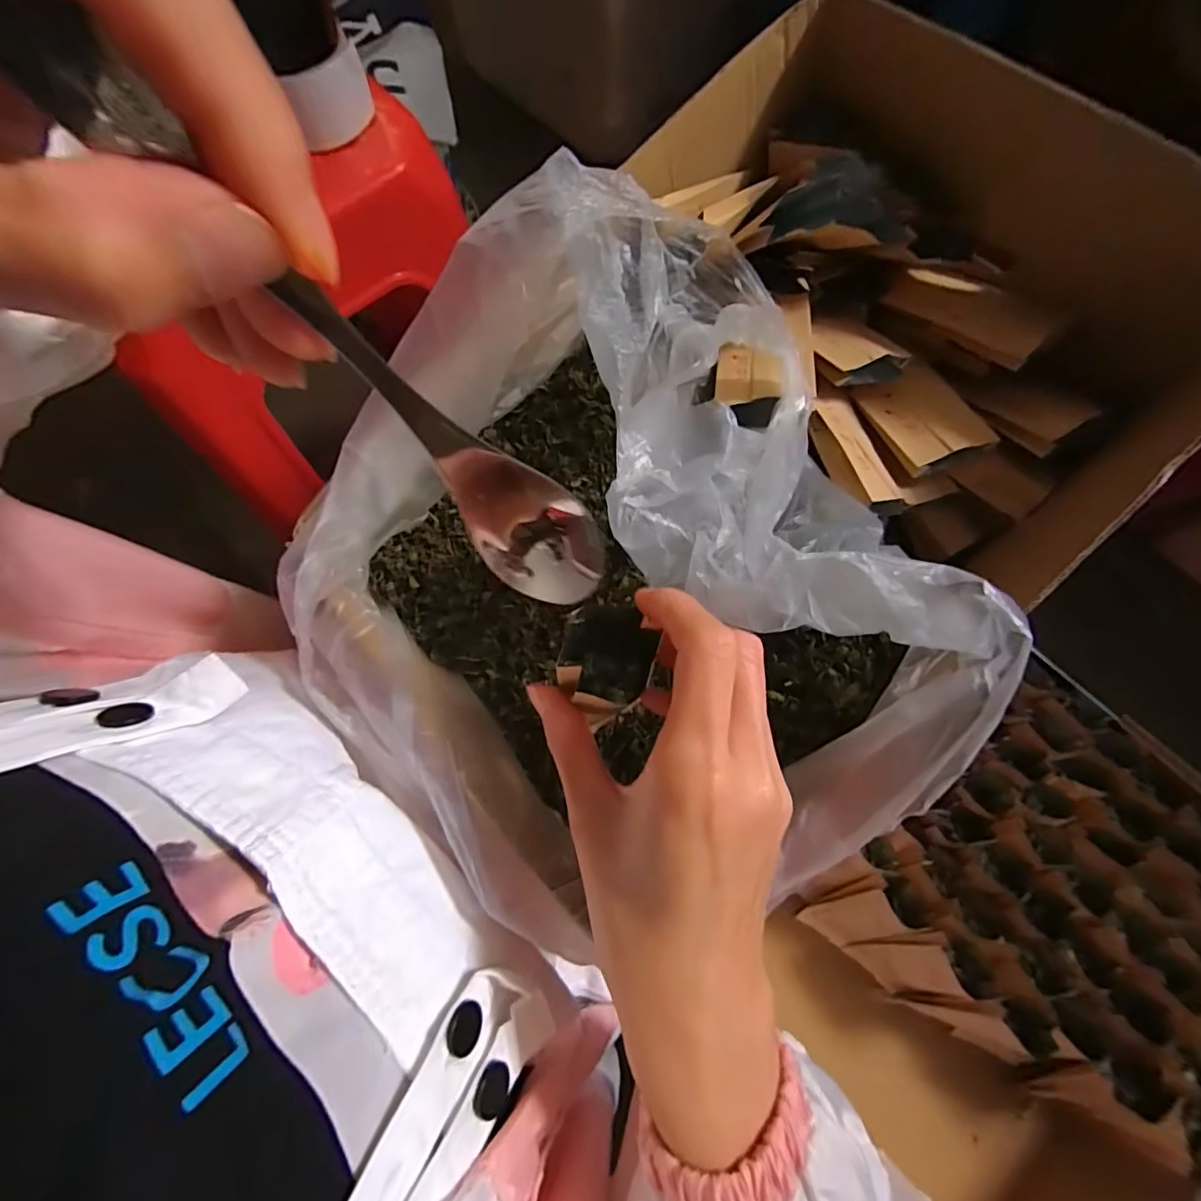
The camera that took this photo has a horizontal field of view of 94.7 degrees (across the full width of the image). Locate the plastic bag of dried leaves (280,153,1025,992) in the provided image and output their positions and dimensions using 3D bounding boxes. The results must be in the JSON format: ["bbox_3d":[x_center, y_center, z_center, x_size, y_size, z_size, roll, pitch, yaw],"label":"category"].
[{"bbox_3d":[-0.006,-0.010,0.265,0.248,0.163,0.286,-17,75,-4],"label":"plastic bag of dried leaves"}]

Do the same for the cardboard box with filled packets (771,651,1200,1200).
[{"bbox_3d":[0.329,0.282,0.431,0.278,0.126,0.371,42,79,11],"label":"cardboard box with filled packets"}]

